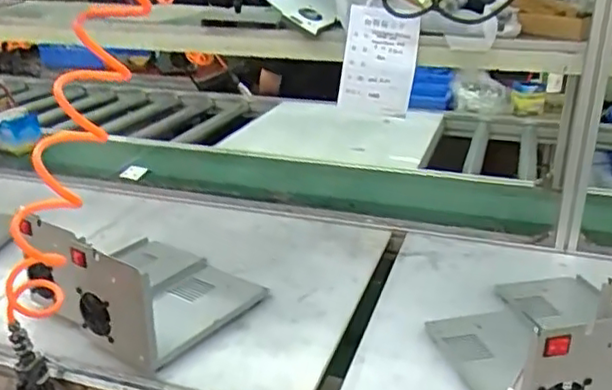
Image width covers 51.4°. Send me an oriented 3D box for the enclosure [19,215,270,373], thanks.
[{"bbox_3d":[-0.255,0.108,1.035,0.277,0.171,0.286,15,26,31],"label":"enclosure"}]

